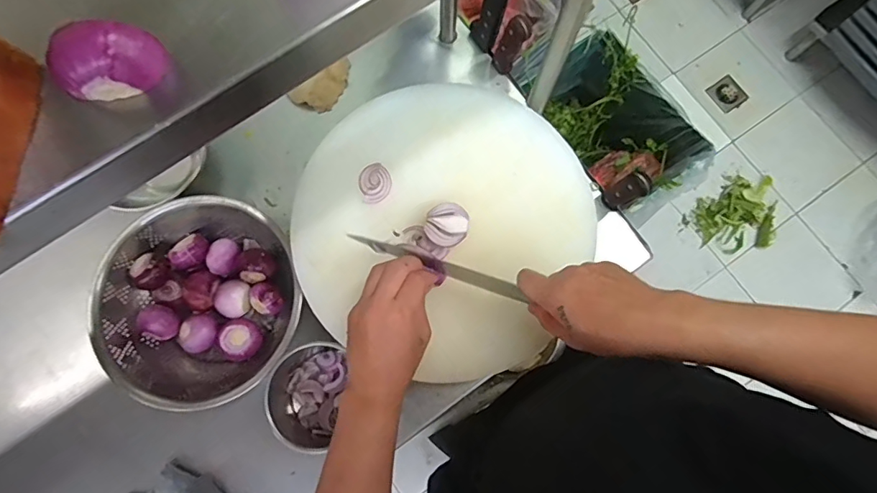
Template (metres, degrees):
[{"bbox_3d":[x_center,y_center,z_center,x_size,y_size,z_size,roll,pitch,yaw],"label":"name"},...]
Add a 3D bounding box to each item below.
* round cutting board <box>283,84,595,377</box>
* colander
[{"bbox_3d":[0.002,-0.032,0.580,0.336,0.036,0.328,0,78,0],"label":"round cutting board"},{"bbox_3d":[-0.300,0.065,0.620,0.238,0.112,0.243,0,78,0],"label":"colander"}]

